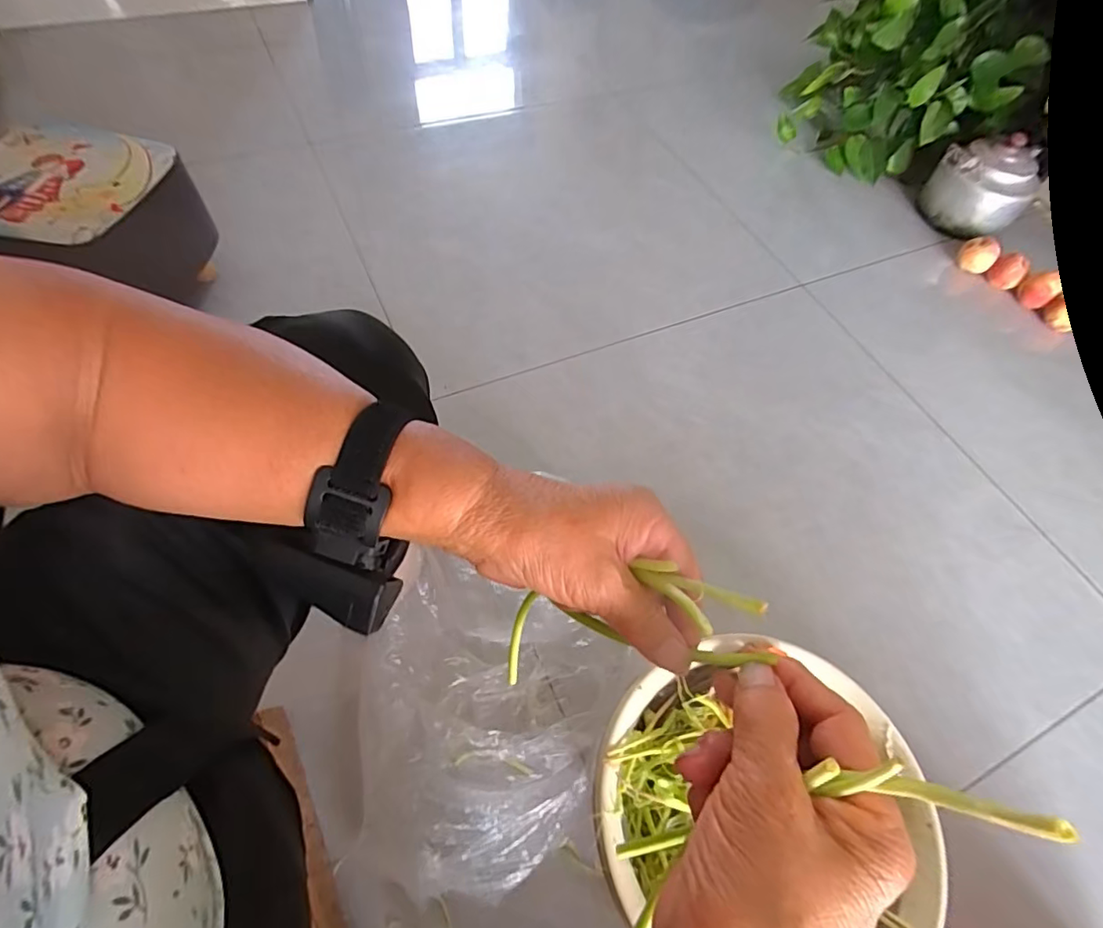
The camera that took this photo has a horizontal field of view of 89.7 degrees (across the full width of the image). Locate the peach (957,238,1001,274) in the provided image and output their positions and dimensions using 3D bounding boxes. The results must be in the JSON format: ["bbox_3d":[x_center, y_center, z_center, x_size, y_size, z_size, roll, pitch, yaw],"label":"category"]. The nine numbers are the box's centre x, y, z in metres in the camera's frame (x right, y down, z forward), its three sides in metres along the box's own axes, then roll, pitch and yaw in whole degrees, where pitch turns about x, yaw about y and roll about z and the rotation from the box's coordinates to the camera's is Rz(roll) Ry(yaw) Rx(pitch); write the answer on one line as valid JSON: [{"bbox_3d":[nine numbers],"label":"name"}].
[{"bbox_3d":[0.912,-0.447,1.186,0.068,0.059,0.068,39,64,18],"label":"peach"}]

